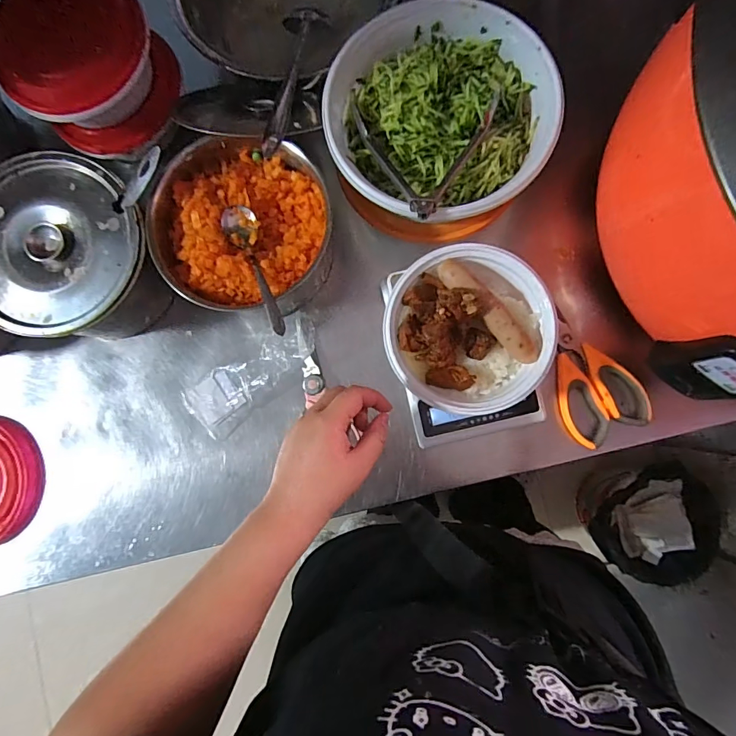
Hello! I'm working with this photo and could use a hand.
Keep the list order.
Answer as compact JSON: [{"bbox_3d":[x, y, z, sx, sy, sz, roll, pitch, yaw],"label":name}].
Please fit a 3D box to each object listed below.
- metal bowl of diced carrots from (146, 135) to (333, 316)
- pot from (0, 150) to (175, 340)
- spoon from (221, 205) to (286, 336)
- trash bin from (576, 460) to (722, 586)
[{"bbox_3d":[-0.133,-0.162,0.502,0.183,0.104,0.192,0,86,2],"label":"metal bowl of diced carrots"},{"bbox_3d":[-0.334,-0.129,0.506,0.192,0.110,0.183,0,86,2],"label":"pot"},{"bbox_3d":[-0.116,-0.101,0.452,0.033,0.019,0.159,-22,73,0],"label":"spoon"},{"bbox_3d":[0.735,0.393,1.163,0.312,0.213,0.284,0,86,2],"label":"trash bin"}]

